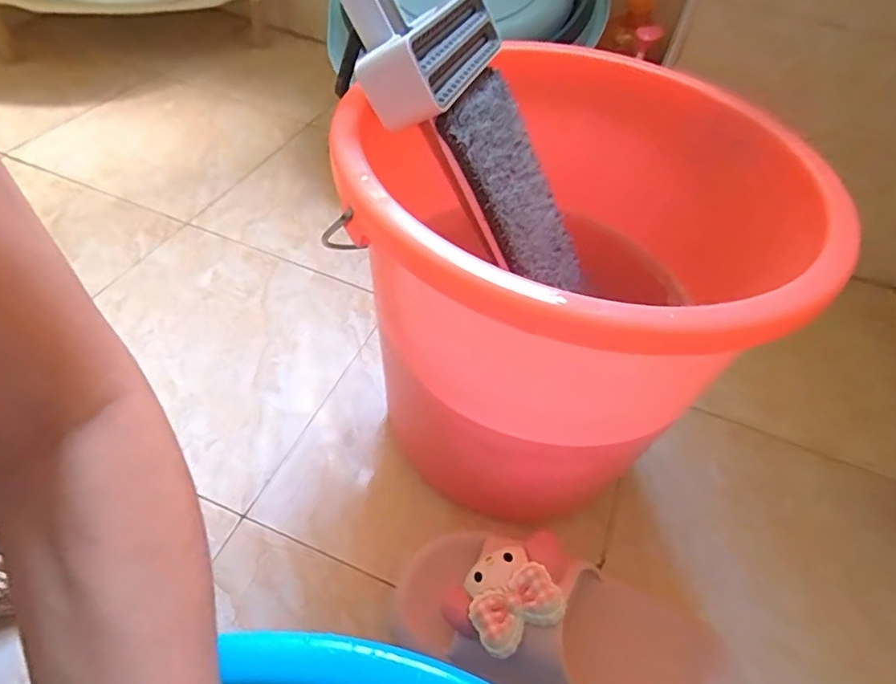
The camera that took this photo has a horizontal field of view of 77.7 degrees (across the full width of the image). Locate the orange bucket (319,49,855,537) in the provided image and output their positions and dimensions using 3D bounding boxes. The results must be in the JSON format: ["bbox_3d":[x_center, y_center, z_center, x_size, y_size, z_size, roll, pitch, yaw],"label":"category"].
[{"bbox_3d":[0.083,-0.021,0.455,0.300,0.305,0.284,3,49,-4],"label":"orange bucket"}]

